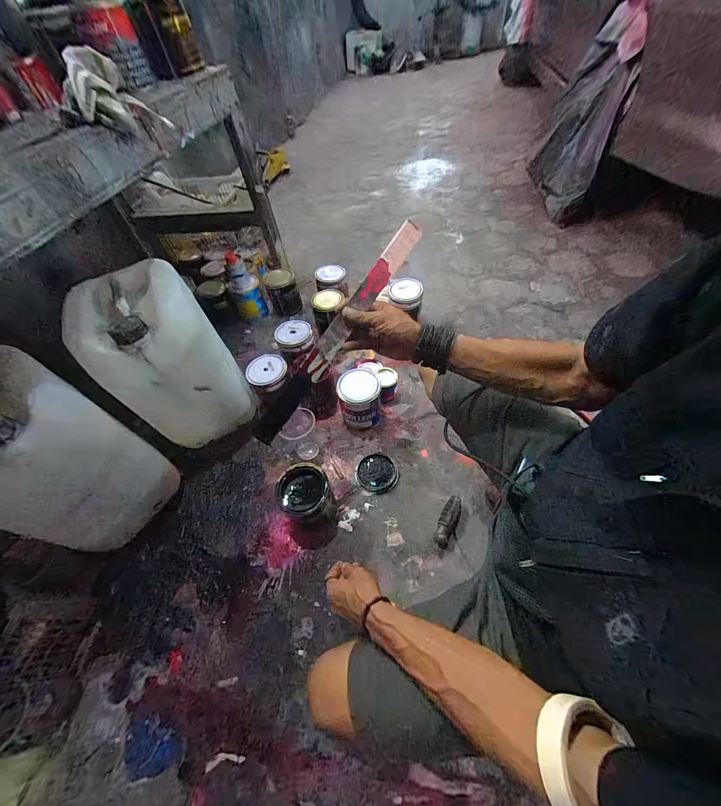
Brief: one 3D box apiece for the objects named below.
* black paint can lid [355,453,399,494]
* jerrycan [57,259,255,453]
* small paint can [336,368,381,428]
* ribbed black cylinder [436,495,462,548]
[{"bbox_3d":[0.040,0.172,0.756,0.102,0.005,0.100,-2,55,3],"label":"black paint can lid"},{"bbox_3d":[-0.432,-0.100,0.707,0.235,0.319,0.248,-36,58,-19],"label":"jerrycan"},{"bbox_3d":[-0.001,-0.007,0.791,0.100,0.144,0.100,-2,55,3],"label":"small paint can"},{"bbox_3d":[0.192,0.259,0.673,0.039,0.029,0.109,26,61,21],"label":"ribbed black cylinder"}]

